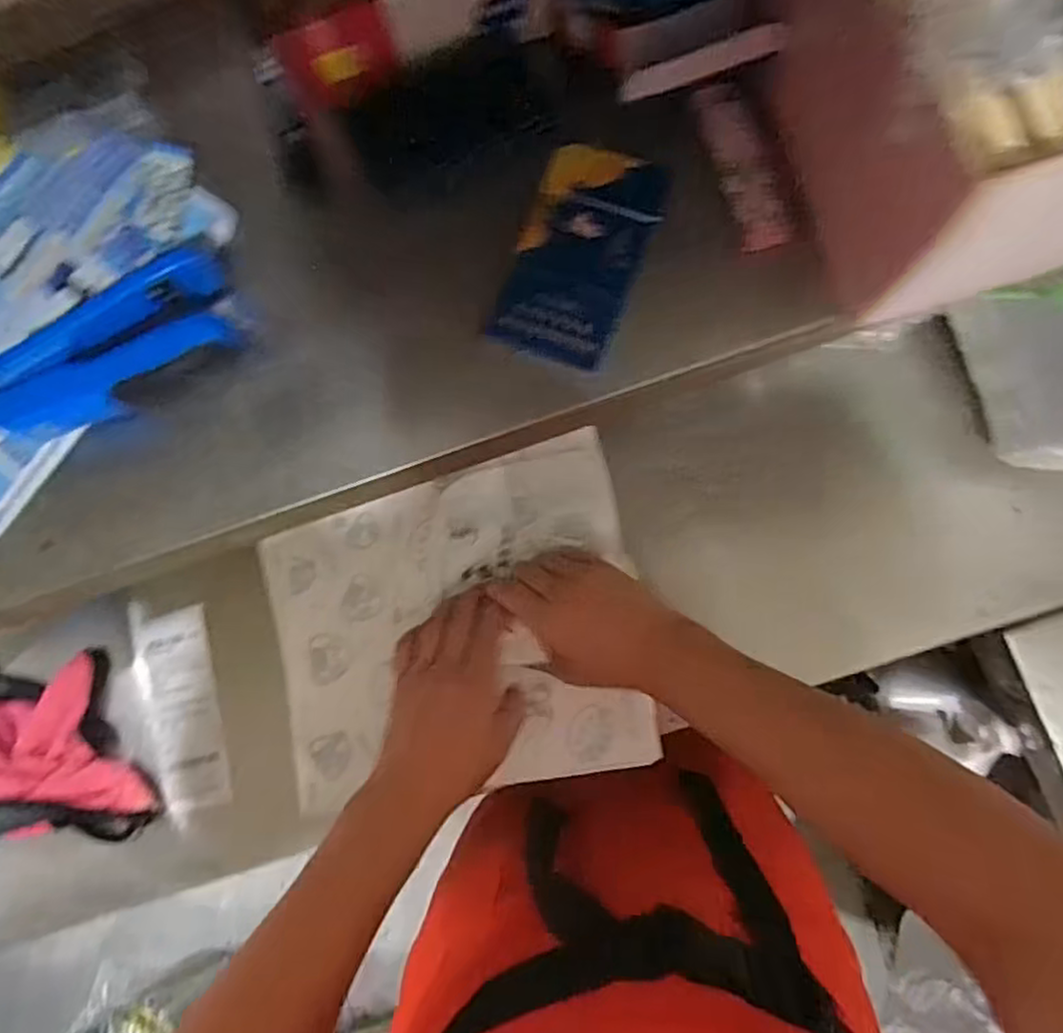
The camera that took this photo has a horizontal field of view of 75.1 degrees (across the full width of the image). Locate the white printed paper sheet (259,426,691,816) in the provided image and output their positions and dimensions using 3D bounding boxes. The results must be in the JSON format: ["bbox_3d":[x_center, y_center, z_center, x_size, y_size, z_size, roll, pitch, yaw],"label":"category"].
[{"bbox_3d":[-0.062,0.089,0.547,0.291,0.033,0.250,-14,81,4],"label":"white printed paper sheet"}]

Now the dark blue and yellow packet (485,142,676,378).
[{"bbox_3d":[0.022,-0.117,0.307,0.054,0.006,0.096,20,85,8],"label":"dark blue and yellow packet"}]

